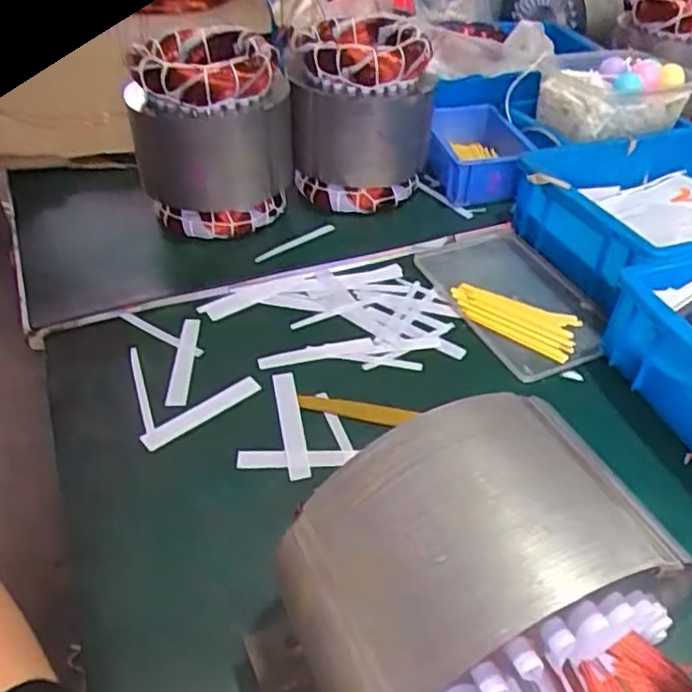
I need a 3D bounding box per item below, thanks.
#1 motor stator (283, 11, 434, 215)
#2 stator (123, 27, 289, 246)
[{"bbox_3d":[0.014,-0.246,0.725,0.140,0.180,0.161,0,42,0],"label":"motor stator"},{"bbox_3d":[-0.129,-0.209,0.658,0.145,0.158,0.125,-7,42,-7],"label":"stator"}]

